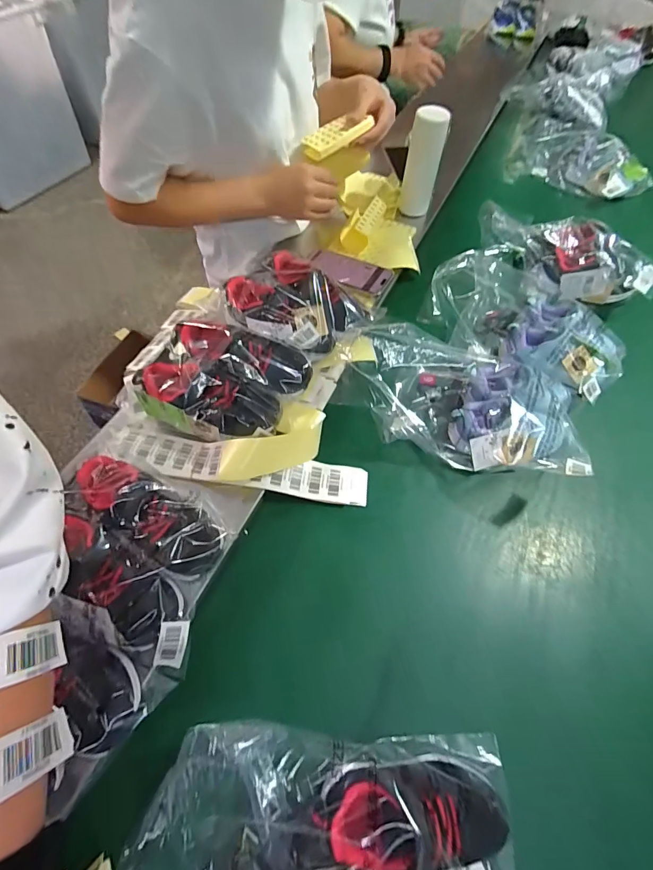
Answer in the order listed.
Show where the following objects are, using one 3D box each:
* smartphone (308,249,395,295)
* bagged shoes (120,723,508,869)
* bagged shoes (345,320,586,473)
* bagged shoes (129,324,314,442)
[{"bbox_3d":[0.040,-0.287,0.683,0.144,0.008,0.074,21,60,11],"label":"smartphone"},{"bbox_3d":[-0.004,0.341,0.319,0.331,0.092,0.163,3,58,0],"label":"bagged shoes"},{"bbox_3d":[0.178,-0.046,0.551,0.320,0.083,0.171,15,59,8],"label":"bagged shoes"},{"bbox_3d":[-0.139,-0.069,0.513,0.211,0.093,0.129,11,58,5],"label":"bagged shoes"}]

